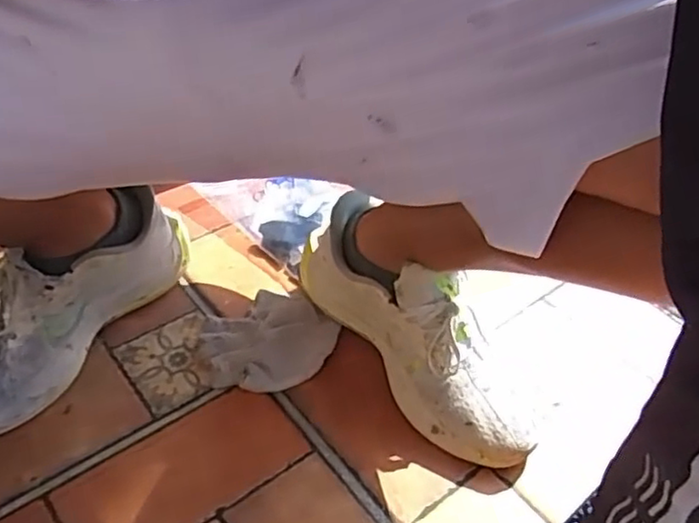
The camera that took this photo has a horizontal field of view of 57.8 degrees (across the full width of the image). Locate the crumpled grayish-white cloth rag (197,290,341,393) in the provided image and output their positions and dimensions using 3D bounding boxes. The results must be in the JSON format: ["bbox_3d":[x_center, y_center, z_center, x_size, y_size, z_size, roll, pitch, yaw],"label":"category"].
[{"bbox_3d":[-0.079,0.078,0.604,0.128,0.020,0.103,-29,52,-32],"label":"crumpled grayish-white cloth rag"}]

